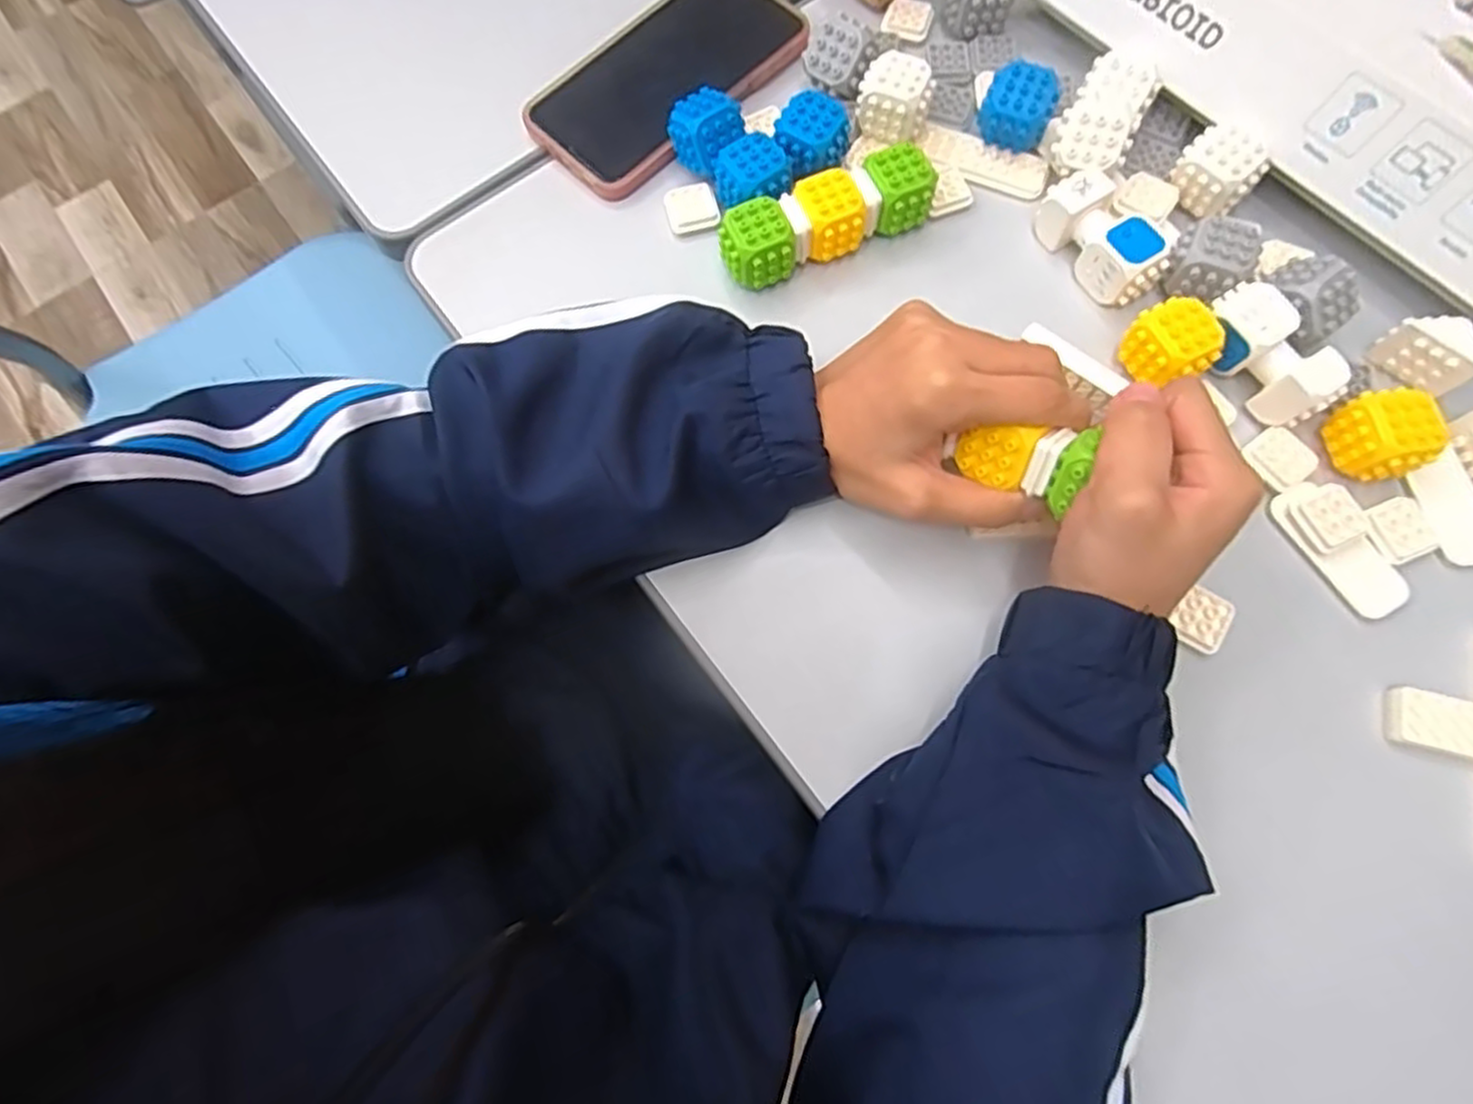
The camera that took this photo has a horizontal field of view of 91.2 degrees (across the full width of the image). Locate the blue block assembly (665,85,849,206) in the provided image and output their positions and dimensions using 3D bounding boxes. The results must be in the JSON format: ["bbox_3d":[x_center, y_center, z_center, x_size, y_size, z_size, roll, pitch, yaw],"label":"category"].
[{"bbox_3d":[0.012,-0.211,0.391,0.094,0.037,0.057,3,73,3],"label":"blue block assembly"}]

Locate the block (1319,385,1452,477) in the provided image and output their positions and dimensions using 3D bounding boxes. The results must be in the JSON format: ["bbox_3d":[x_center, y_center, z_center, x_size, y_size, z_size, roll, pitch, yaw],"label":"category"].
[{"bbox_3d":[0.298,-0.054,0.333,0.032,0.028,0.035,-7,73,0],"label":"block"}]

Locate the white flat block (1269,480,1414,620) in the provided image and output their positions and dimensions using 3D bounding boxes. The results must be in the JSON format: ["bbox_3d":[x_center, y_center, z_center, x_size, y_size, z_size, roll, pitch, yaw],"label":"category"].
[{"bbox_3d":[0.281,-0.002,0.331,0.031,0.012,0.067,-27,74,-6],"label":"white flat block"}]

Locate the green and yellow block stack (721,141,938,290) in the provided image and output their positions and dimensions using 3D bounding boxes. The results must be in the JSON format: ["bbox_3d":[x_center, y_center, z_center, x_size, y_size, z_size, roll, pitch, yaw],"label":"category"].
[{"bbox_3d":[0.046,-0.176,0.383,0.113,0.038,0.031,-23,74,-5],"label":"green and yellow block stack"}]

